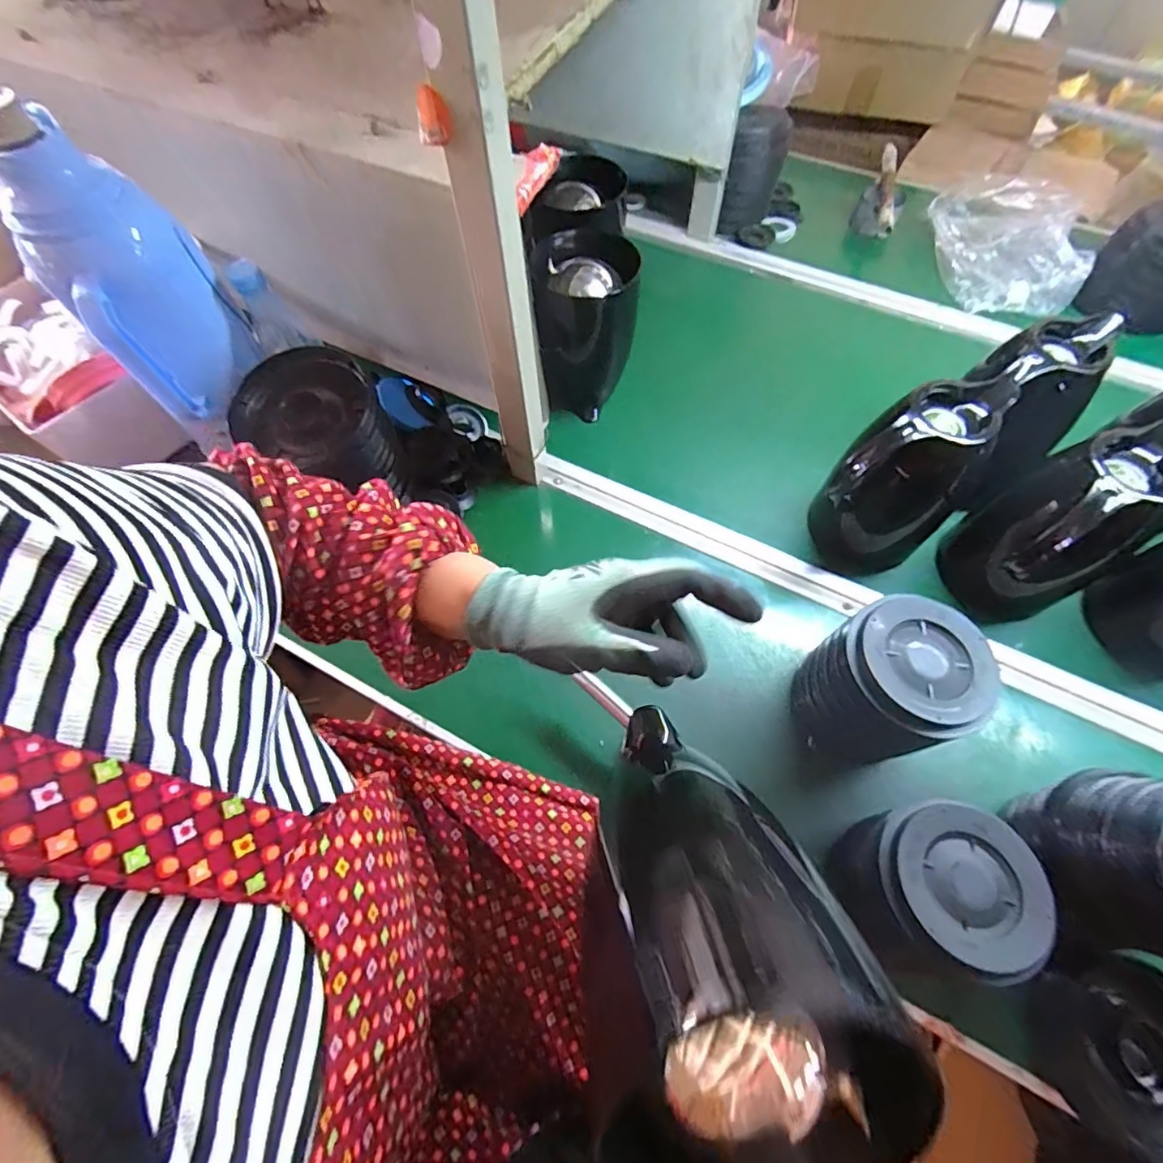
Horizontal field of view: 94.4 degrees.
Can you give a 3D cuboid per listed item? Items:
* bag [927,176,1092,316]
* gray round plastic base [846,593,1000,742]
[{"bbox_3d":[0.674,-0.548,0.862,0.207,0.067,0.290,15,64,8],"label":"bag"},{"bbox_3d":[0.289,0.070,0.455,0.101,0.029,0.116,-14,64,-7],"label":"gray round plastic base"}]

